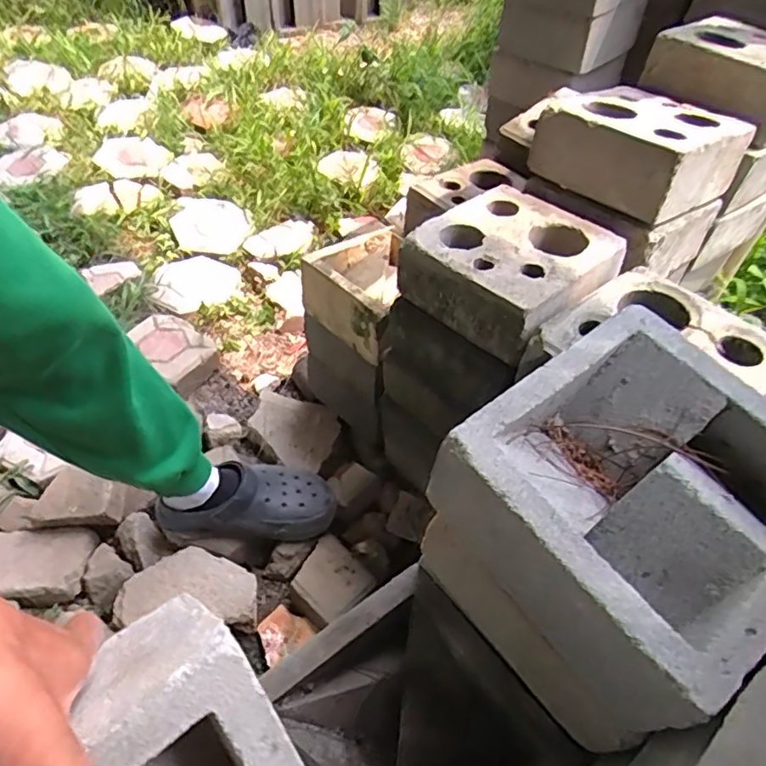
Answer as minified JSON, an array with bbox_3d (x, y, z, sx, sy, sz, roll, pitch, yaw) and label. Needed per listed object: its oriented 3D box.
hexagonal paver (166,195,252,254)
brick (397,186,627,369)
[{"bbox_3d":[-0.451,-0.413,1.486,0.200,0.037,0.222,-7,52,-8],"label":"hexagonal paver"},{"bbox_3d":[0.157,-0.147,0.694,0.202,0.083,0.205,-36,60,-28],"label":"brick"}]

